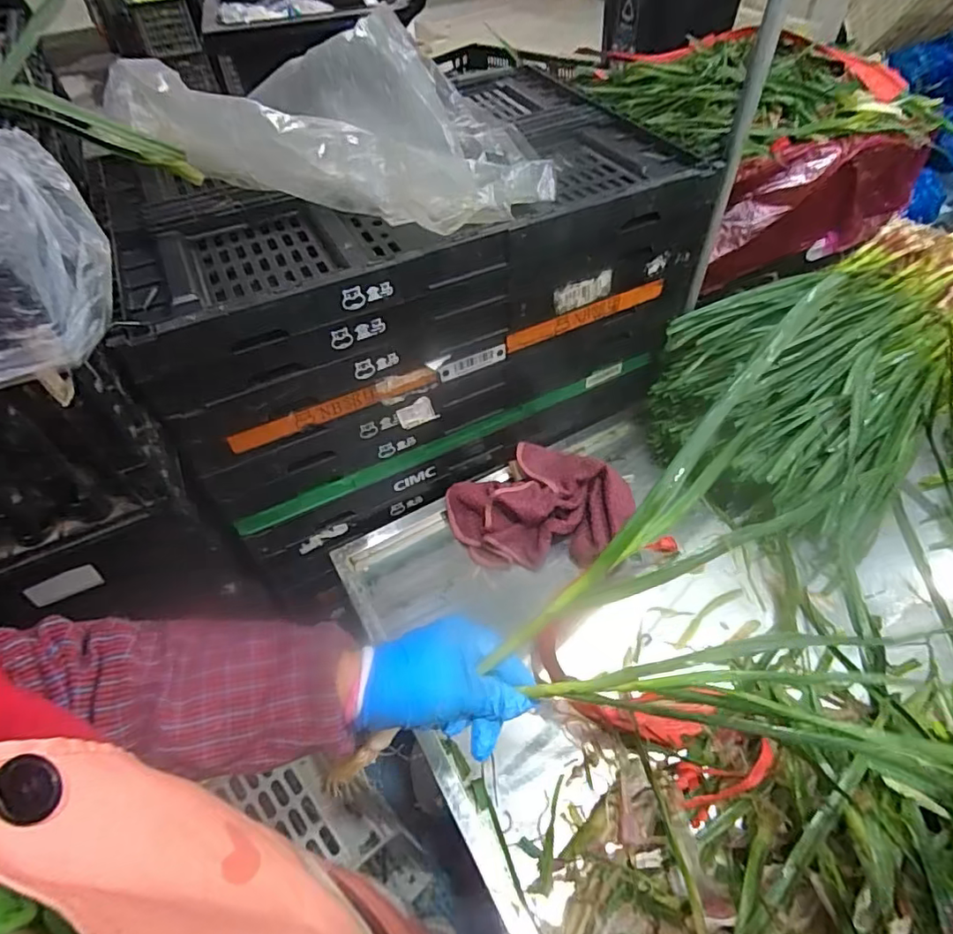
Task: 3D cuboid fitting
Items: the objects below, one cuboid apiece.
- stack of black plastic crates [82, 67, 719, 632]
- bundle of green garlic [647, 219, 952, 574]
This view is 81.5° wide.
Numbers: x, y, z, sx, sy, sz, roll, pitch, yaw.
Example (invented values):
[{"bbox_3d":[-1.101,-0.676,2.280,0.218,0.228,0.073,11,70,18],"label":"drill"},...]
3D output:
[{"bbox_3d":[-0.075,-0.194,0.701,0.570,0.341,0.353,-20,53,-13],"label":"stack of black plastic crates"},{"bbox_3d":[0.491,-0.135,0.728,0.481,0.176,0.310,-33,56,-21],"label":"bundle of green garlic"}]

